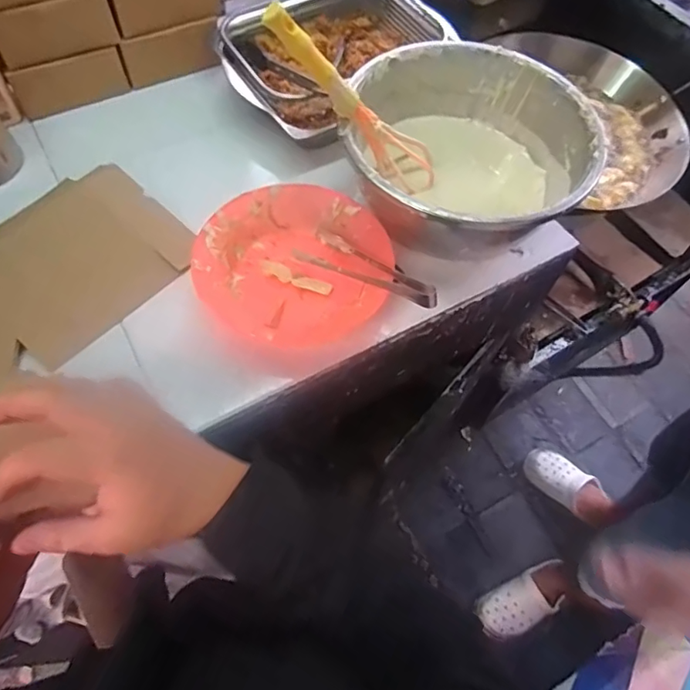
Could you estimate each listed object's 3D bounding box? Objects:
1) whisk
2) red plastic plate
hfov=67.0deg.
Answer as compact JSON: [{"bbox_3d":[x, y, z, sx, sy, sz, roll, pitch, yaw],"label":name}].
[{"bbox_3d":[0.011,-0.252,0.568,0.054,0.268,0.047,-22,57,30],"label":"whisk"},{"bbox_3d":[-0.057,-0.088,0.594,0.208,0.043,0.208,1,62,-2],"label":"red plastic plate"}]

